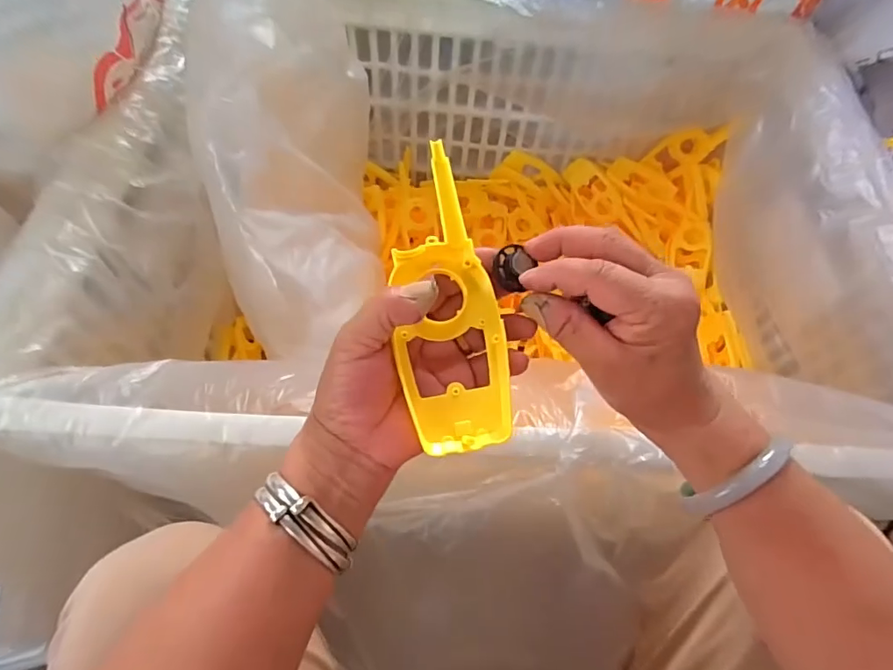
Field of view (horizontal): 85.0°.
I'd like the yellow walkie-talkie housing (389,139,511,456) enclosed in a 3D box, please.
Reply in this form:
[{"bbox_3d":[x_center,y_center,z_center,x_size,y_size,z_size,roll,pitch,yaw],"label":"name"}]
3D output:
[{"bbox_3d":[0.001,-0.021,0.264,0.057,0.017,0.163,-5,85,-7],"label":"yellow walkie-talkie housing"}]

